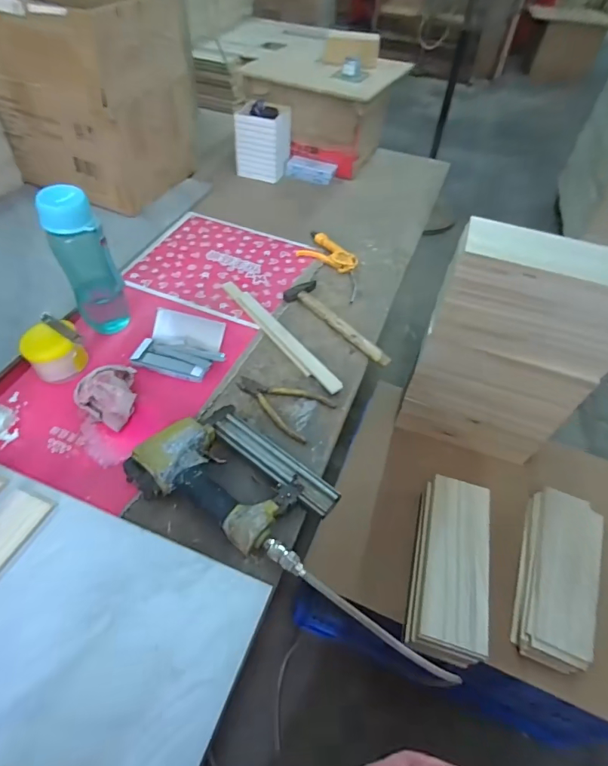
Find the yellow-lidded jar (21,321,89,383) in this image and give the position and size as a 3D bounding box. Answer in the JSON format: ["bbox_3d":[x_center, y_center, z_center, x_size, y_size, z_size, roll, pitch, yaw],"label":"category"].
[{"bbox_3d":[-0.385,-0.051,0.672,0.078,0.076,0.073,3,51,-3],"label":"yellow-lidded jar"}]

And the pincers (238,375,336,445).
[{"bbox_3d":[-0.039,0.036,0.658,0.154,0.012,0.083,18,52,9],"label":"pincers"}]

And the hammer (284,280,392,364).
[{"bbox_3d":[0.051,-0.102,0.772,0.068,0.019,0.244,-23,56,-22],"label":"hammer"}]

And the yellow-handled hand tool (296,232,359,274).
[{"bbox_3d":[0.053,-0.275,0.921,0.132,0.022,0.072,31,55,18],"label":"yellow-handled hand tool"}]

